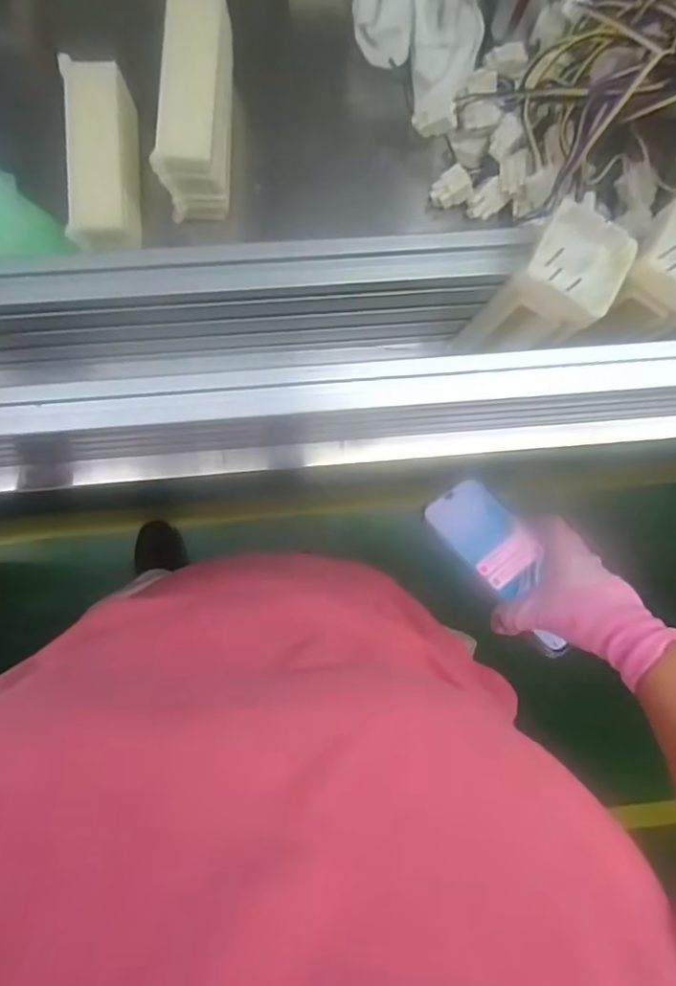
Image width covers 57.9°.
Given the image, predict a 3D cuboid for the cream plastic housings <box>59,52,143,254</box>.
[{"bbox_3d":[-0.175,-0.242,0.448,0.049,0.044,0.134,-2,87,-3],"label":"cream plastic housings"}]

